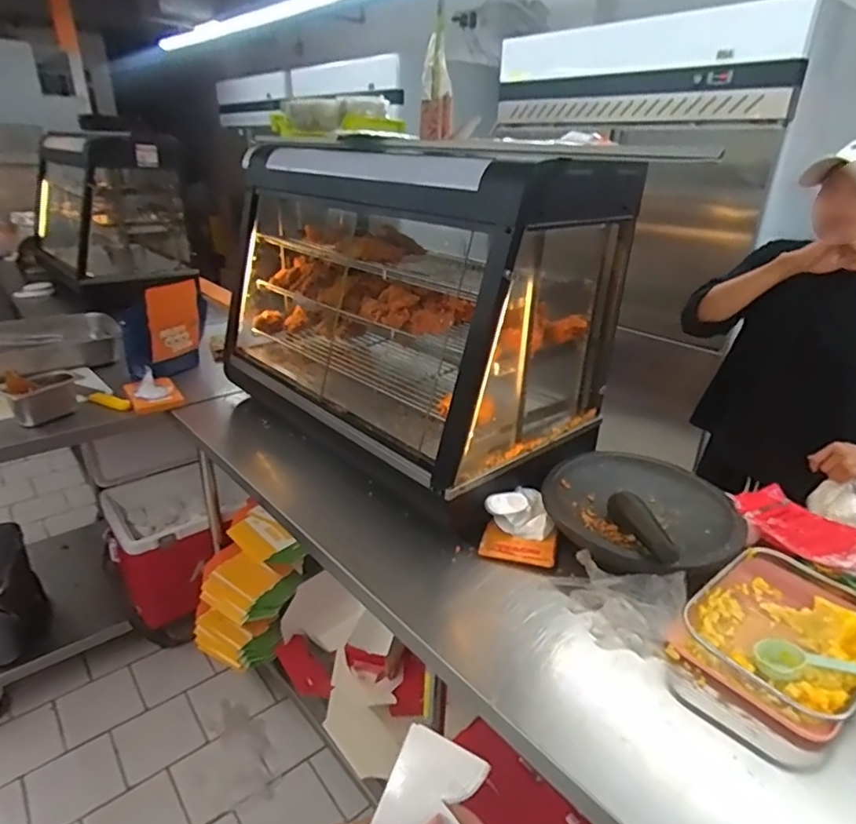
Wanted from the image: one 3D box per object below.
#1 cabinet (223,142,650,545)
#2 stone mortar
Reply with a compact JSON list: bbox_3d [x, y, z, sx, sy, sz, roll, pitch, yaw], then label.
[{"bbox_3d":[-0.066,-0.260,1.284,0.527,0.583,0.872,-21,34,-39],"label":"cabinet"},{"bbox_3d":[0.395,0.183,1.041,0.326,0.088,0.335,2,26,-1],"label":"stone mortar"}]

